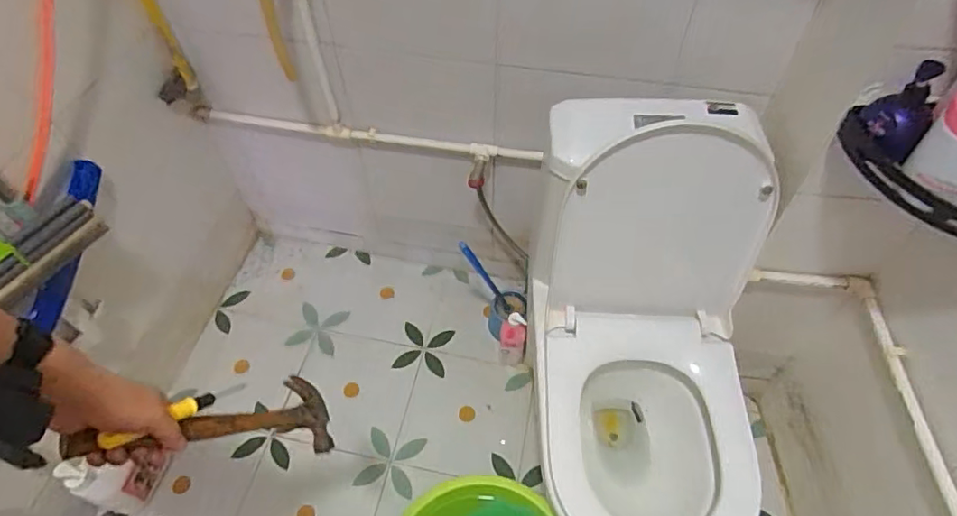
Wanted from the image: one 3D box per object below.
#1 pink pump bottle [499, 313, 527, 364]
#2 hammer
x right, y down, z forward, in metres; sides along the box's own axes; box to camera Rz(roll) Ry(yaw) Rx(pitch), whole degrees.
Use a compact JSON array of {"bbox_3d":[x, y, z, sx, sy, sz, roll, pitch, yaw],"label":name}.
[{"bbox_3d":[0.083,0.205,1.361,0.063,0.188,0.048,9,53,8],"label":"pink pump bottle"},{"bbox_3d":[-0.284,0.178,0.597,0.038,0.278,0.091,-50,58,18],"label":"hammer"}]

